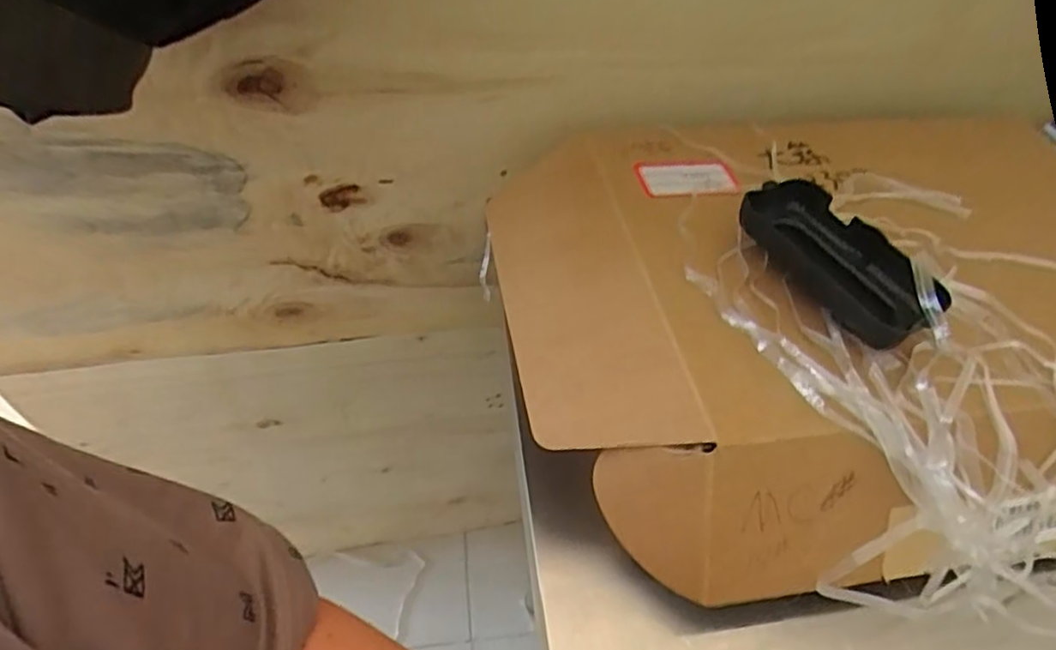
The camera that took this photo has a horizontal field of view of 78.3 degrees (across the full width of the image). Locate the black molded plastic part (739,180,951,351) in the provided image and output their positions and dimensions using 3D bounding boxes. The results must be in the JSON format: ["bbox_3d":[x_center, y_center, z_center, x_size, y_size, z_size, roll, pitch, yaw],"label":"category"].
[{"bbox_3d":[0.167,-0.035,0.347,0.046,0.028,0.108,-19,53,-21],"label":"black molded plastic part"}]

